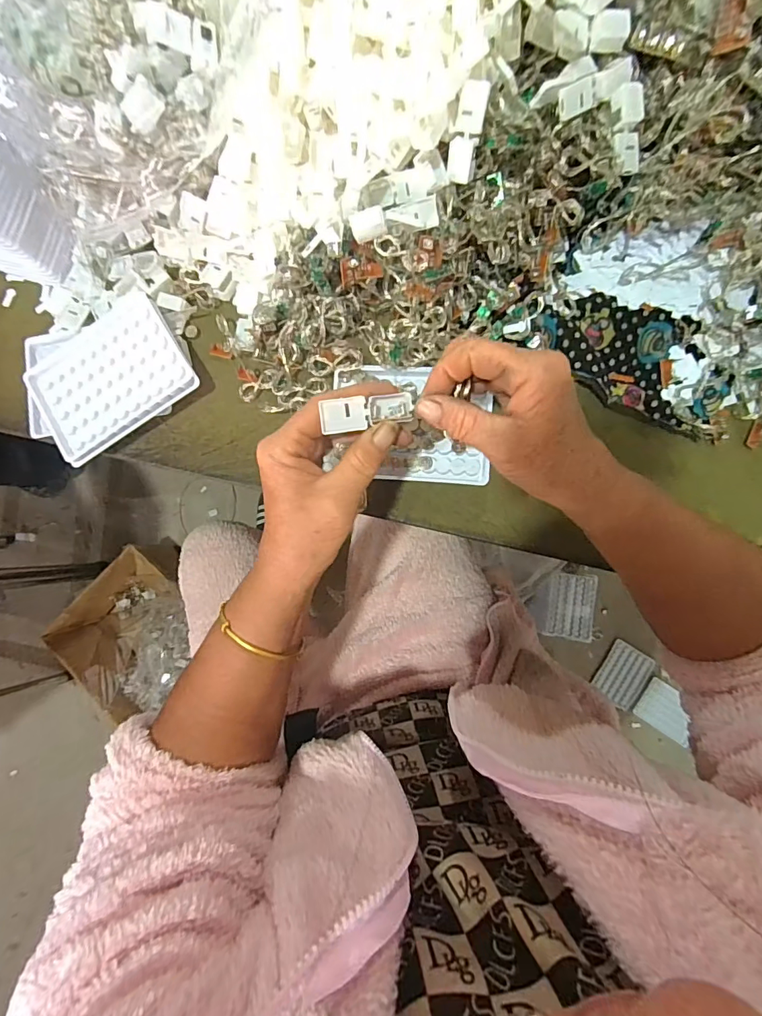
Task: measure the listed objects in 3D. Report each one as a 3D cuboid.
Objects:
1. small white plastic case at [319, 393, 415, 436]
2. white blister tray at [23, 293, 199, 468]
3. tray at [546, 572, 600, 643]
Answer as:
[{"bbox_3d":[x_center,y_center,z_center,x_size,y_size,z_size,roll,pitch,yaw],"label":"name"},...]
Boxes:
[{"bbox_3d":[-0.007,-0.058,0.272,0.056,0.009,0.019,-12,87,-19],"label":"small white plastic case"},{"bbox_3d":[-0.233,-0.112,0.387,0.131,0.007,0.103,-33,80,4],"label":"white blister tray"},{"bbox_3d":[0.373,0.192,0.879,0.081,0.012,0.126,6,85,6],"label":"tray"}]

